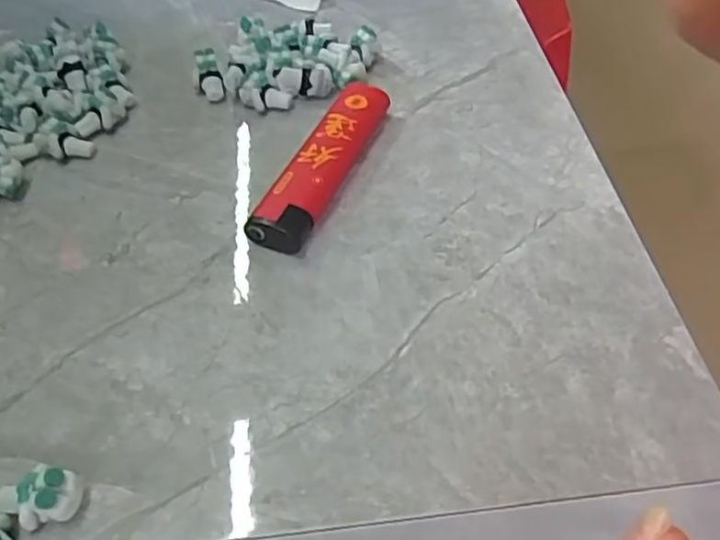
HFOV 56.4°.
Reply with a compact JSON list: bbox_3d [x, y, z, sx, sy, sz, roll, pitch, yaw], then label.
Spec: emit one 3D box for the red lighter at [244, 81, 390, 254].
[{"bbox_3d":[-0.012,-0.037,0.228,0.018,0.011,0.078,19,53,14],"label":"red lighter"}]

